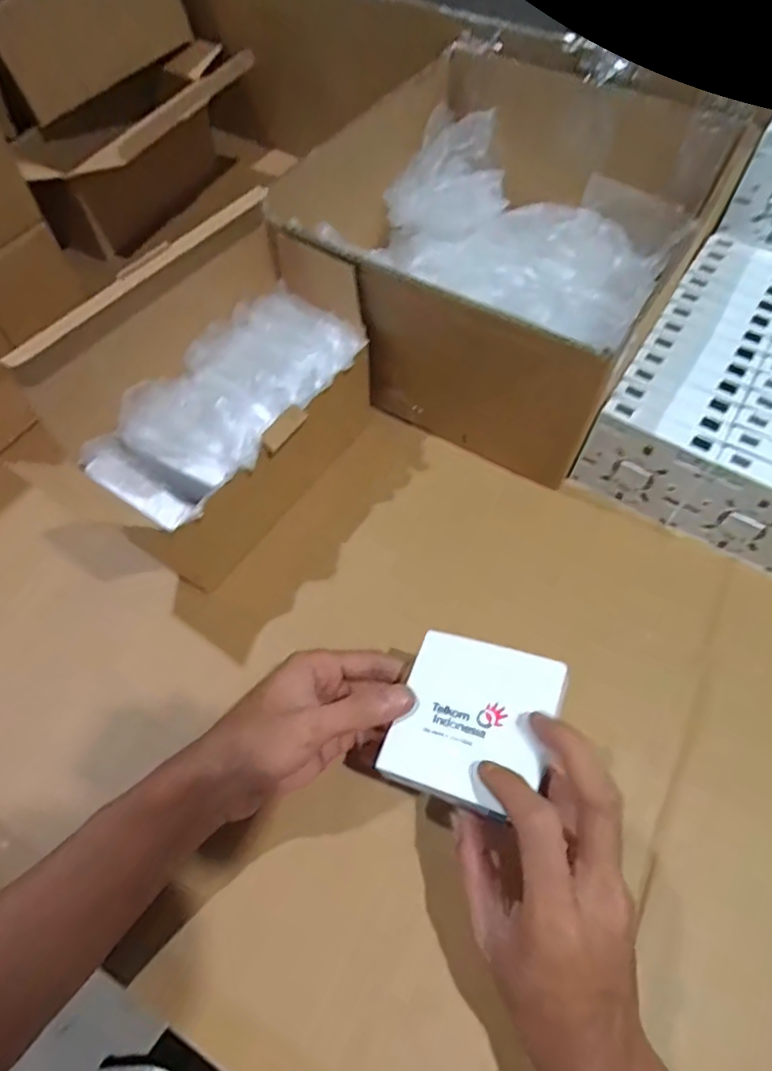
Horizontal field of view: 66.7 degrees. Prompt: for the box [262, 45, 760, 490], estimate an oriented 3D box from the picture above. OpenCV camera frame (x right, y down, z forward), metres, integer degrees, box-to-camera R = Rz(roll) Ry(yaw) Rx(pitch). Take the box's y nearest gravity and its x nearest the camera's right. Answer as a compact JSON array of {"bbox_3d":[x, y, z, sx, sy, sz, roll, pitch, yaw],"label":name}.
[{"bbox_3d":[0.106,-0.247,0.536,0.264,0.191,0.328,23,58,17],"label":"box"}]

